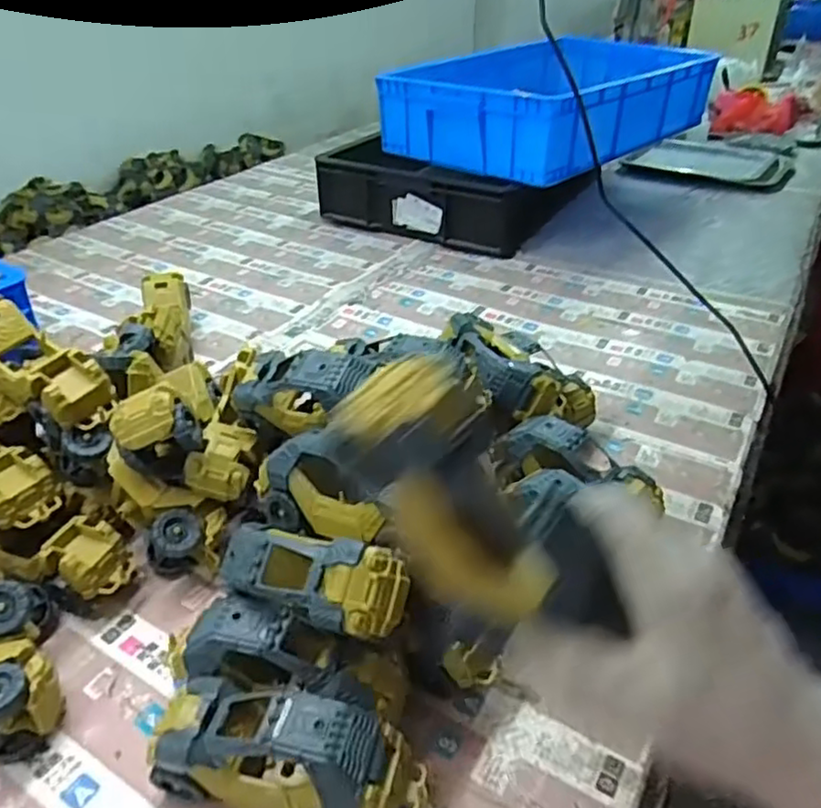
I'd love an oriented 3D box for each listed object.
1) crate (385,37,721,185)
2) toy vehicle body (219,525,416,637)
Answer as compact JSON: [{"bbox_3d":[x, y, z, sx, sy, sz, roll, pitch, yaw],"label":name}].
[{"bbox_3d":[0.272,-0.573,1.254,0.351,0.122,0.559,30,46,35],"label":"crate"},{"bbox_3d":[-0.065,0.120,0.461,0.136,0.051,0.055,6,71,27],"label":"toy vehicle body"}]

